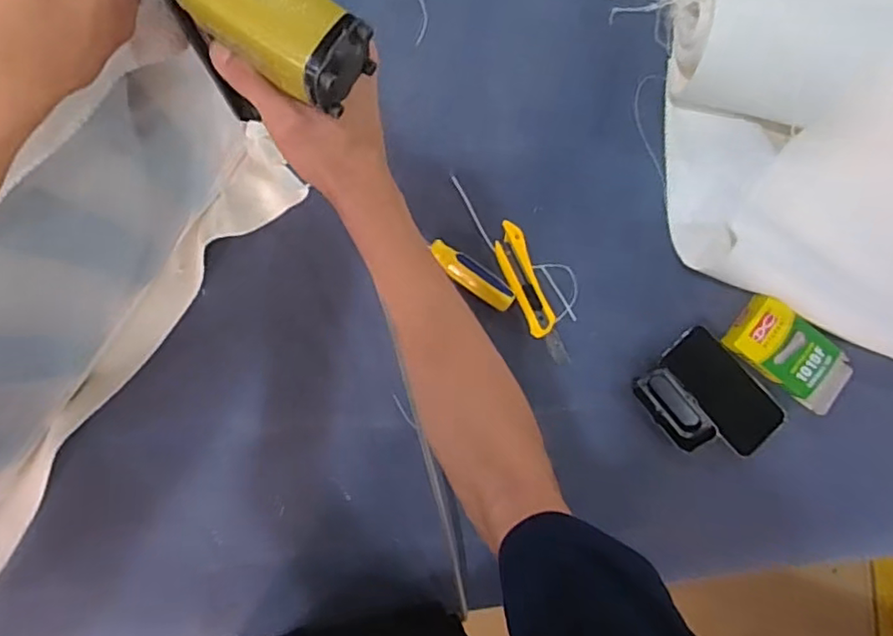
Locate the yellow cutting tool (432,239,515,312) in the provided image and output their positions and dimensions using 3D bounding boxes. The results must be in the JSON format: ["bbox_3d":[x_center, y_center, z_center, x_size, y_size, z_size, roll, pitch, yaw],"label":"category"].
[{"bbox_3d":[0.029,-0.049,0.708,0.111,0.014,0.032,36,91,-5],"label":"yellow cutting tool"}]

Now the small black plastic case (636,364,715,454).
[{"bbox_3d":[0.275,0.111,0.730,0.047,0.028,0.107,-39,95,0],"label":"small black plastic case"}]

